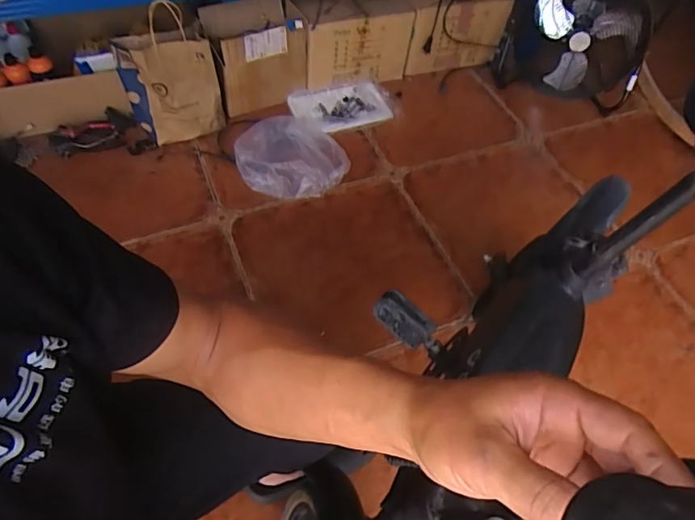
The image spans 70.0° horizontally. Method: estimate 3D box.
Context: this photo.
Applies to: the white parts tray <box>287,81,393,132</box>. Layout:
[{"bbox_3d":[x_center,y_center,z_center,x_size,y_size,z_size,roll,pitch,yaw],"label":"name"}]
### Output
[{"bbox_3d":[-0.021,-0.469,1.527,0.293,0.048,0.163,-14,57,-14],"label":"white parts tray"}]

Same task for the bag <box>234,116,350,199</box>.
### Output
[{"bbox_3d":[-0.153,-0.282,1.360,0.292,0.077,0.239,-8,56,-10],"label":"bag"}]

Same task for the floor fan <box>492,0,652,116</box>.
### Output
[{"bbox_3d":[0.730,-0.714,1.579,0.424,0.338,0.207,19,55,9],"label":"floor fan"}]

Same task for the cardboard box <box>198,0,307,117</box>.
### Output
[{"bbox_3d":[-0.263,-0.605,1.447,0.263,0.218,0.183,-21,59,-18],"label":"cardboard box"}]

